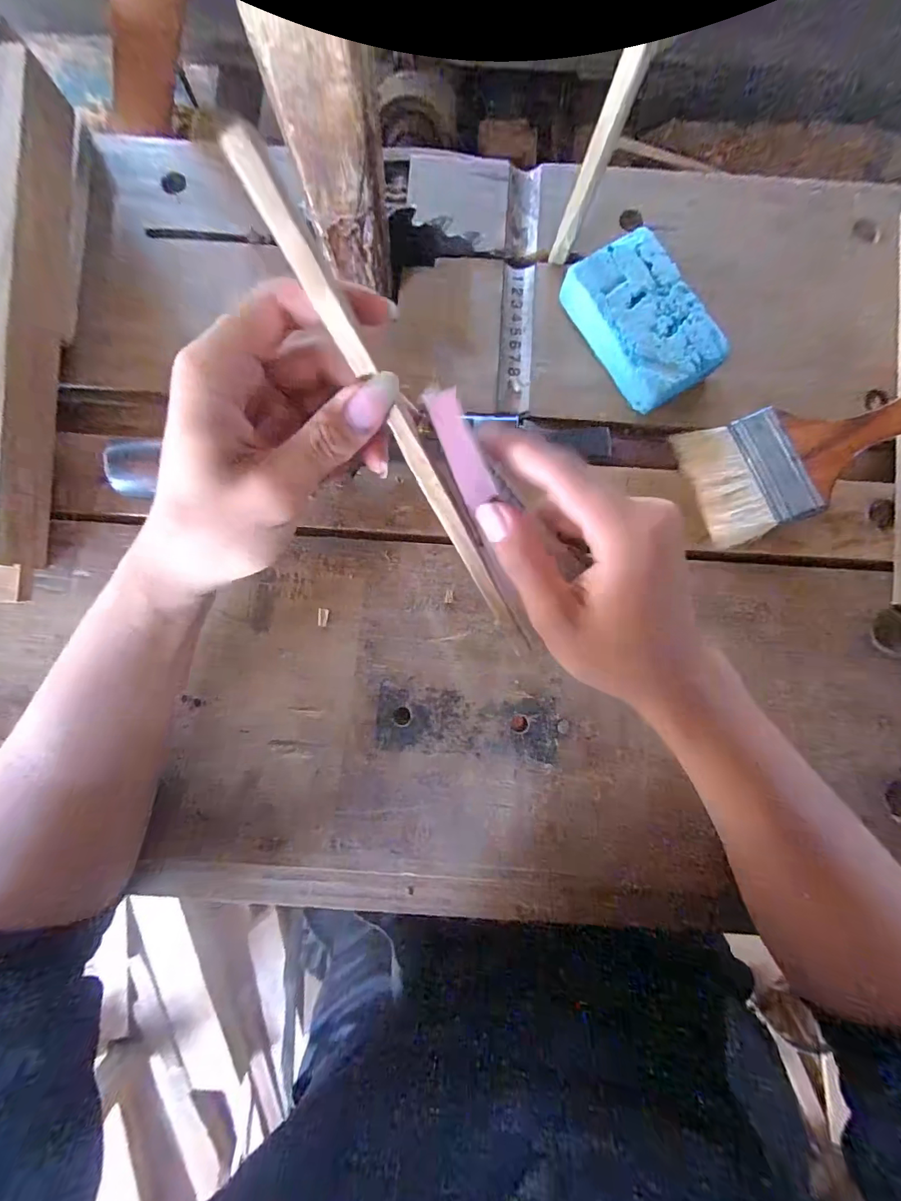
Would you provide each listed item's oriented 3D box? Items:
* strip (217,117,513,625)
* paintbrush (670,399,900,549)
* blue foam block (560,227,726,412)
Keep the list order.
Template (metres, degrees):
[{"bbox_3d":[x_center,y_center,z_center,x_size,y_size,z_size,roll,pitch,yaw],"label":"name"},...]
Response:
[{"bbox_3d":[-0.020,-0.072,0.193,0.013,0.008,0.209,-34,118,-3],"label":"strip"},{"bbox_3d":[0.240,-0.097,0.272,0.175,0.012,0.074,-19,84,15],"label":"paintbrush"},{"bbox_3d":[0.123,-0.178,0.290,0.063,0.021,0.102,-33,85,-3],"label":"blue foam block"}]

